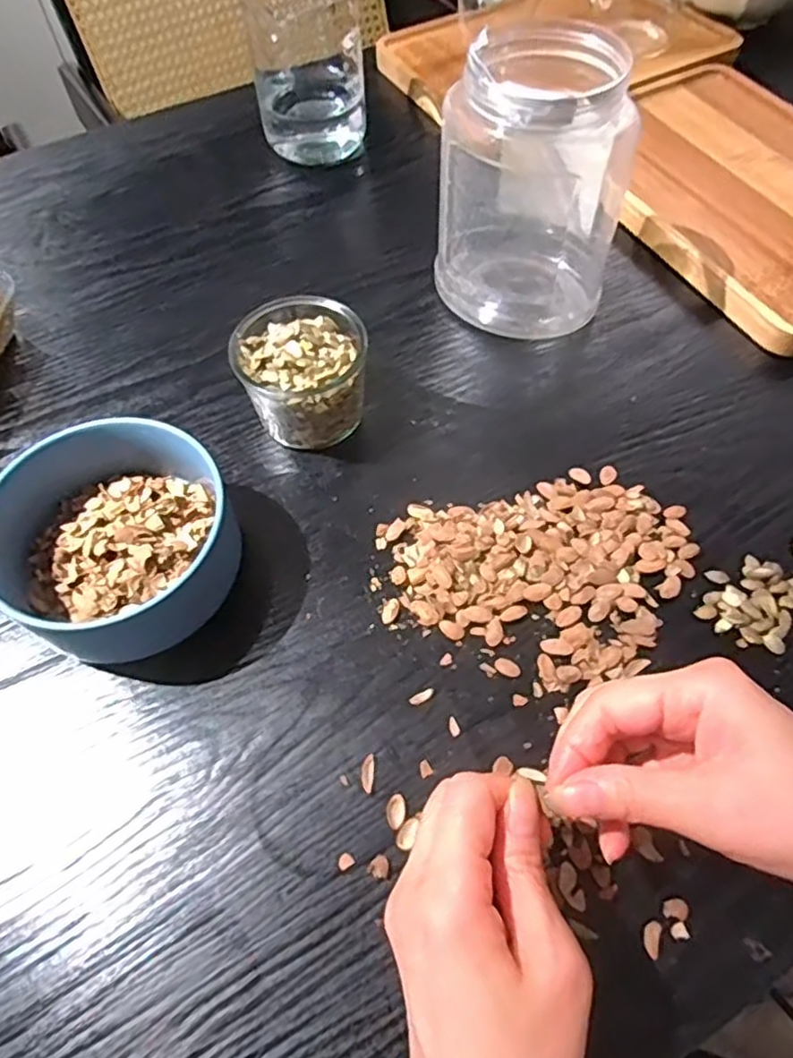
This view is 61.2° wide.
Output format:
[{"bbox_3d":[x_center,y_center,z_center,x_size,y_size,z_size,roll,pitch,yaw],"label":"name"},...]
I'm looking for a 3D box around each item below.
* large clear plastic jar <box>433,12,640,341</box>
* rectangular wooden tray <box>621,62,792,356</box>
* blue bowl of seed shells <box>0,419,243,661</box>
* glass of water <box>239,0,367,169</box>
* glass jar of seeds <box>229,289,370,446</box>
[{"bbox_3d":[0.088,-0.214,0.423,0.097,0.148,0.095,-1,60,2],"label":"large clear plastic jar"},{"bbox_3d":[0.275,-0.268,0.522,0.195,0.014,0.299,-24,62,-11],"label":"rectangular wooden tray"},{"bbox_3d":[-0.146,0.006,0.356,0.118,0.064,0.114,-1,60,2],"label":"blue bowl of seed shells"},{"bbox_3d":[-0.074,-0.388,0.546,0.085,0.139,0.087,-11,60,-4],"label":"glass of water"},{"bbox_3d":[-0.056,-0.098,0.414,0.075,0.065,0.081,-1,60,2],"label":"glass jar of seeds"}]

